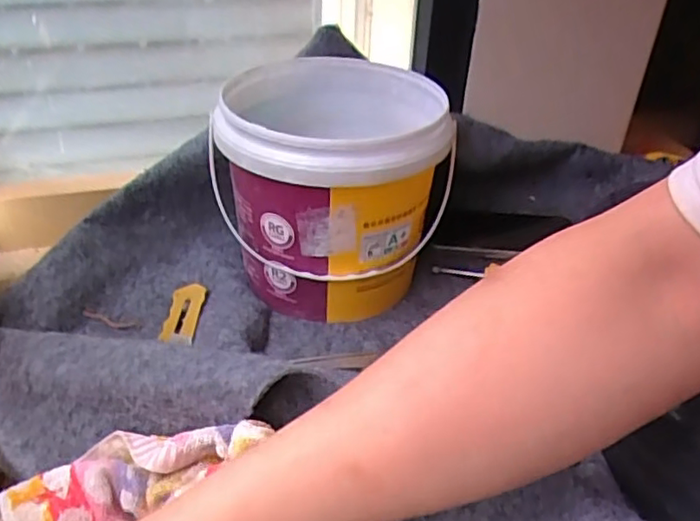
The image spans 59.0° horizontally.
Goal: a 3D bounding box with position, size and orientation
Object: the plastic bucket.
[{"bbox_3d":[-0.015,-0.069,0.581,0.207,0.182,0.196,2,35,-1],"label":"plastic bucket"}]

